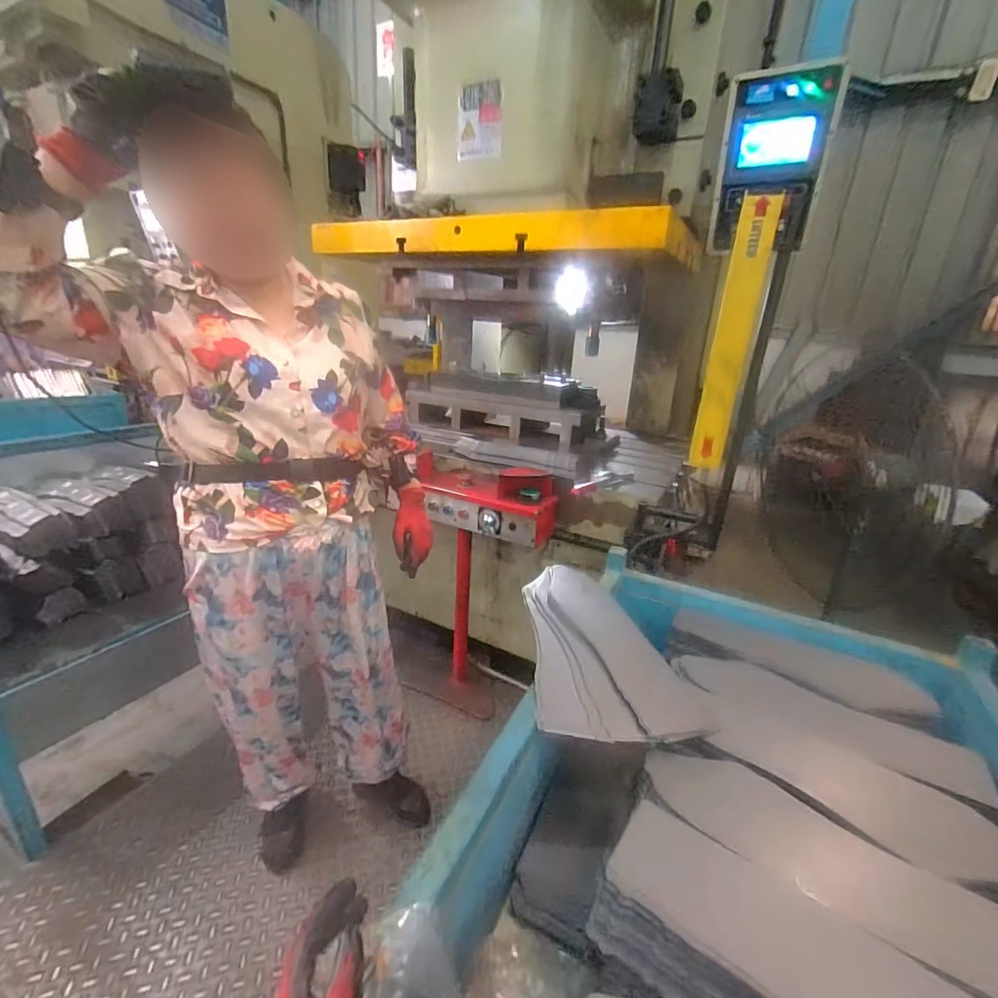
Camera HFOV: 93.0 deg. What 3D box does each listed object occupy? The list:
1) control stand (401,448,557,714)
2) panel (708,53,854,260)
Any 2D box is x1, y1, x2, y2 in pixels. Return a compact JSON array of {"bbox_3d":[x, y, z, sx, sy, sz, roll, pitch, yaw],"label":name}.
[{"bbox_3d":[-0.091,0.291,1.489,0.445,0.787,0.222,11,22,20],"label":"control stand"},{"bbox_3d":[0.676,-0.838,1.180,0.244,0.354,0.065,16,24,32],"label":"panel"}]

